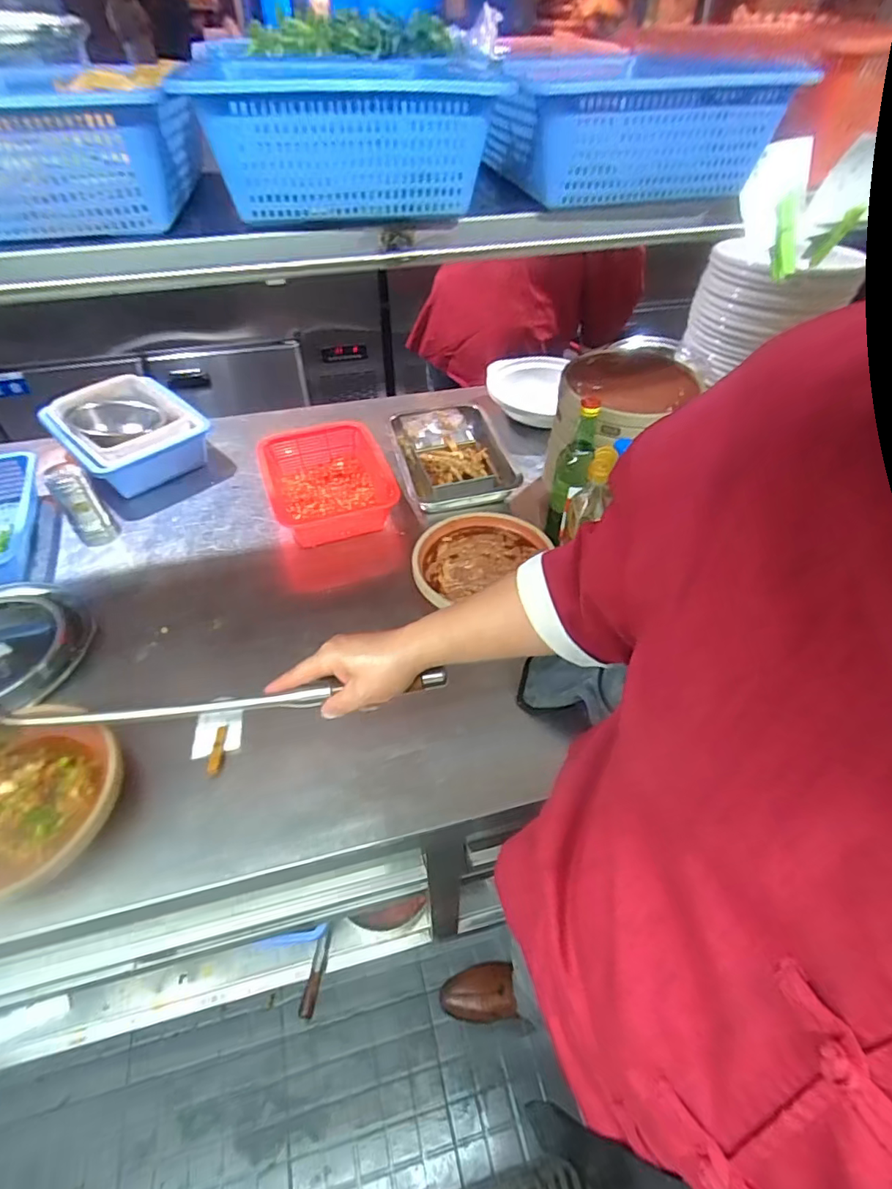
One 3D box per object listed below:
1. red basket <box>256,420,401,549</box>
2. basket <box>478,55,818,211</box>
[{"bbox_3d":[-0.218,-0.209,1.015,0.215,0.080,0.288,-16,49,-14],"label":"red basket"},{"bbox_3d":[0.147,-0.378,0.444,0.203,0.082,0.129,-6,47,-6],"label":"basket"}]

